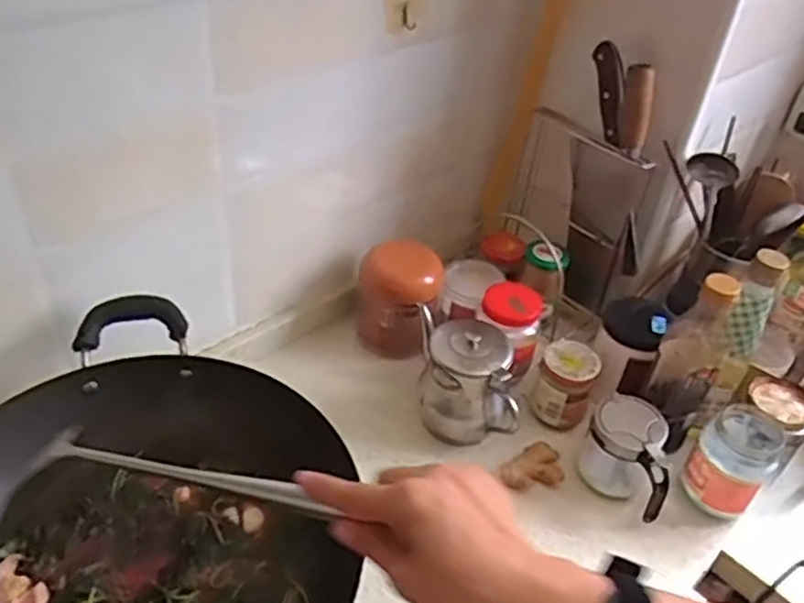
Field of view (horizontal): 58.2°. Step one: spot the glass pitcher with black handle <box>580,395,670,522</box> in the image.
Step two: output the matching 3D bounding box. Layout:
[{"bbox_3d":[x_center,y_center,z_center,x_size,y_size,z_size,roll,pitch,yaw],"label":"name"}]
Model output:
[{"bbox_3d":[0.255,0.173,0.800,0.101,0.100,0.073,32,45,27],"label":"glass pitcher with black handle"}]

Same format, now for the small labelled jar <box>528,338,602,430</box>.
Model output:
[{"bbox_3d":[0.196,0.101,0.875,0.065,0.090,0.059,20,41,14],"label":"small labelled jar"}]

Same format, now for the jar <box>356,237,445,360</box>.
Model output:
[{"bbox_3d":[-0.005,-0.004,0.939,0.104,0.121,0.089,8,39,1],"label":"jar"}]

